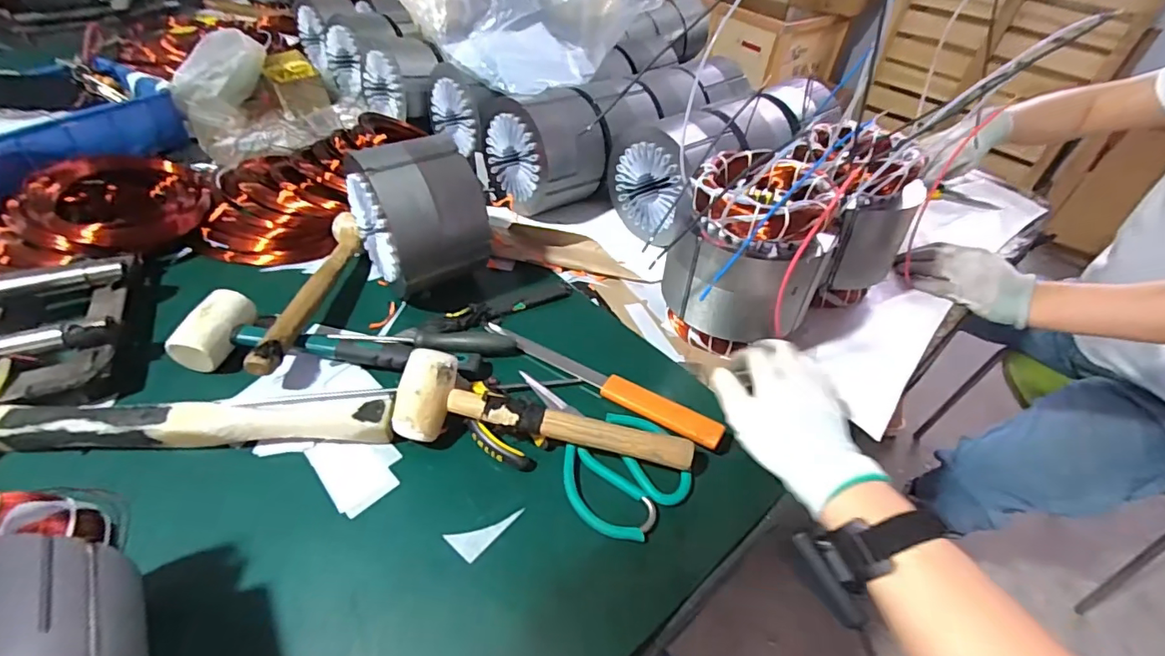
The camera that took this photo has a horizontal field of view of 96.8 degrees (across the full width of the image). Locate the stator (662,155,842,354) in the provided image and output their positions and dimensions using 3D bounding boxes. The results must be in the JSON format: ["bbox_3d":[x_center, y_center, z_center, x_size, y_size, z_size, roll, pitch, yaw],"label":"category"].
[{"bbox_3d":[0.172,-0.074,0.536,0.149,0.174,0.146,31,50,23],"label":"stator"}]

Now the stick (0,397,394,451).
[{"bbox_3d":[-0.326,0.079,0.441,0.315,0.032,0.036,1,45,-5],"label":"stick"}]

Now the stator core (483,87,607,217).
[{"bbox_3d":[-0.054,-0.258,0.731,0.122,0.134,0.139,-27,54,-29],"label":"stator core"}]

